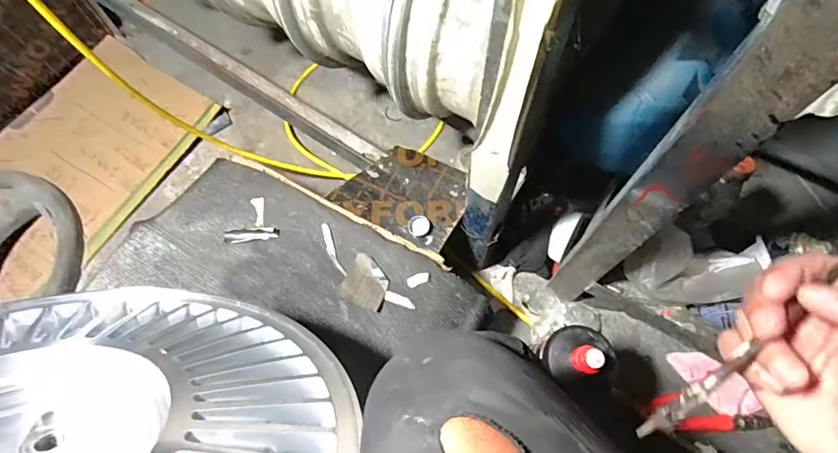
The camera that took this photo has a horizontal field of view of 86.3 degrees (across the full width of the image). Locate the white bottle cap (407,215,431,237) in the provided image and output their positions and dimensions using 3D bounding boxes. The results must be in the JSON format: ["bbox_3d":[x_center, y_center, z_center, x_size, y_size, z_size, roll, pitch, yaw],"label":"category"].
[{"bbox_3d":[0.000,-0.001,0.631,0.029,0.008,0.030,0,66,1],"label":"white bottle cap"}]

